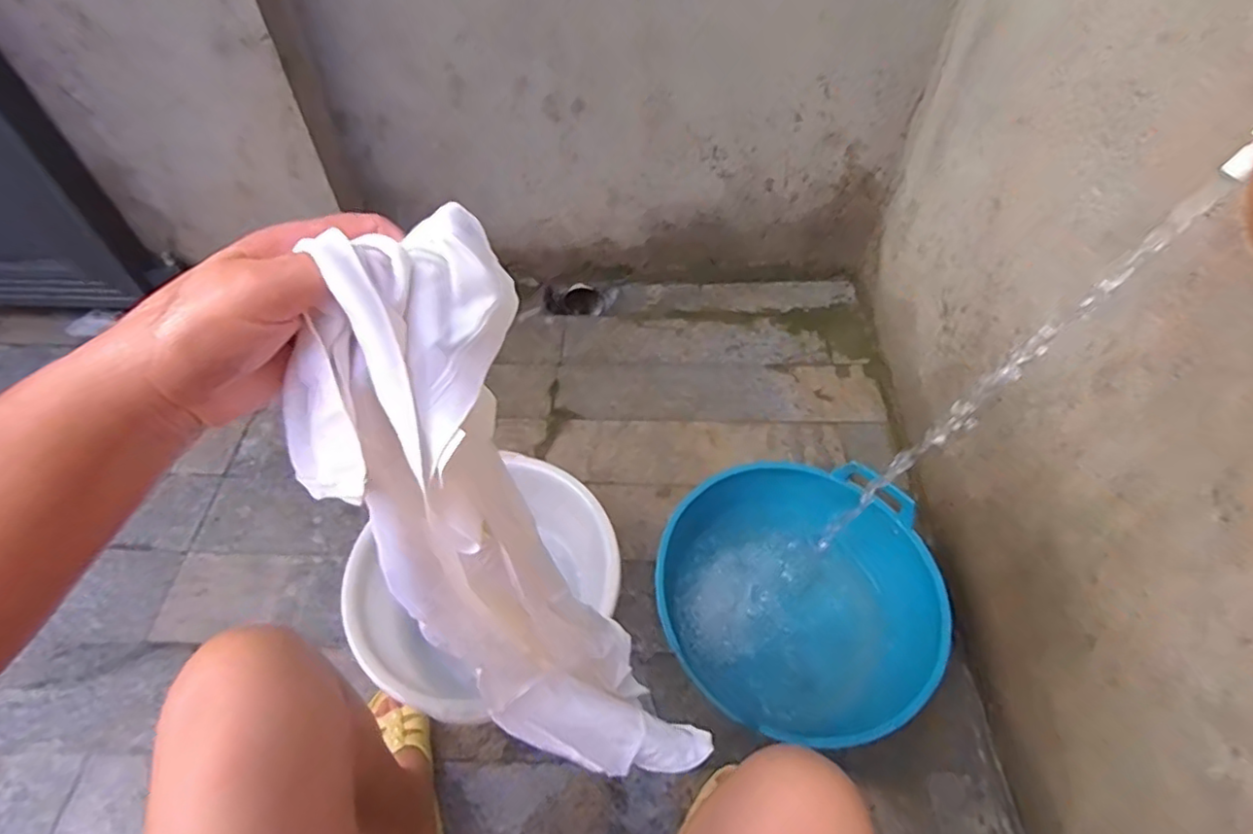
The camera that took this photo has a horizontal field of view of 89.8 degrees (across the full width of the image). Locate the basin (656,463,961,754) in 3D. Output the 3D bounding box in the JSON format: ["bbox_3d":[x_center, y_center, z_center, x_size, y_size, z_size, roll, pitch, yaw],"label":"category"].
[{"bbox_3d":[0.242,0.258,0.914,0.377,0.129,0.369,-1,55,2],"label":"basin"}]

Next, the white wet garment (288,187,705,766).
[{"bbox_3d":[-0.055,0.112,0.404,0.125,0.476,0.130,27,59,36],"label":"white wet garment"}]

